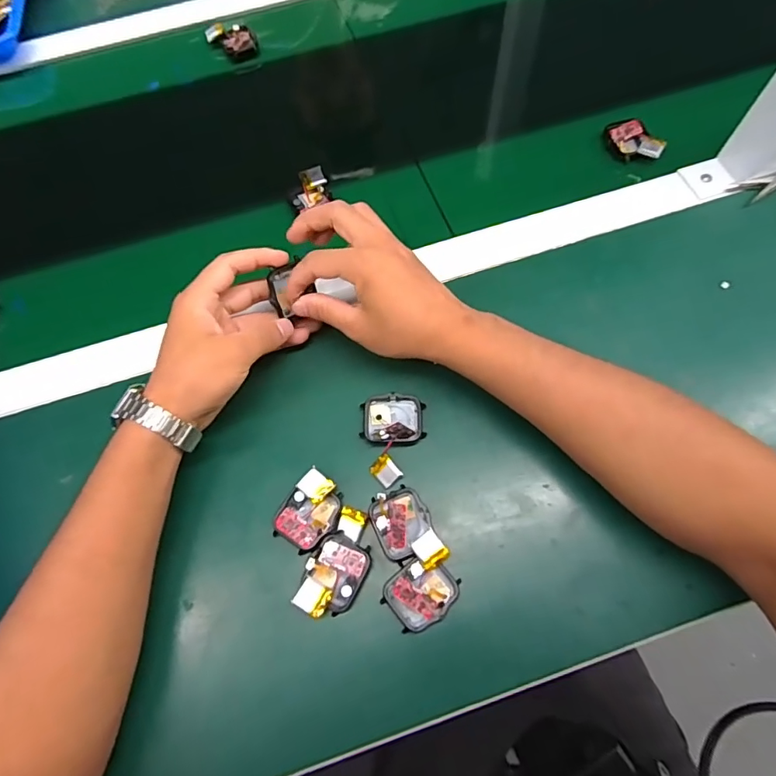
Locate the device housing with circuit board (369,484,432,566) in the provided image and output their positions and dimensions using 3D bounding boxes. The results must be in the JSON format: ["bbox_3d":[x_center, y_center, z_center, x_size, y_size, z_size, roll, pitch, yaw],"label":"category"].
[{"bbox_3d":[0.010,0.093,0.337,0.037,0.018,0.045,-23,69,-7],"label":"device housing with circuit board"}]

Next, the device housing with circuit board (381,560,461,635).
[{"bbox_3d":[0.022,0.135,0.323,0.045,0.012,0.038,-37,71,-12],"label":"device housing with circuit board"}]

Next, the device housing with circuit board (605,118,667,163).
[{"bbox_3d":[0.239,-0.240,0.474,0.038,0.018,0.060,-32,70,-10],"label":"device housing with circuit board"}]

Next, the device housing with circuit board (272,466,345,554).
[{"bbox_3d":[-0.054,0.086,0.342,0.037,0.010,0.050,31,73,13],"label":"device housing with circuit board"}]

